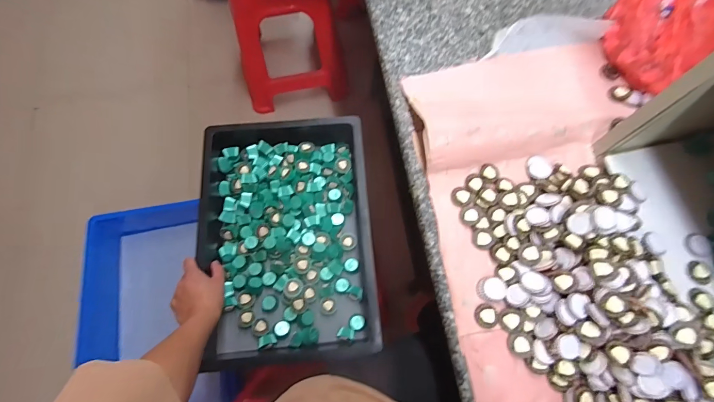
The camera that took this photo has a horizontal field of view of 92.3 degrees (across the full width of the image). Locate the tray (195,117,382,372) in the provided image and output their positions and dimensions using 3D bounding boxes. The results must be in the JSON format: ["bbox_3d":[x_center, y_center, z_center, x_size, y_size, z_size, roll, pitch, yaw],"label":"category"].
[{"bbox_3d":[-0.133,0.059,0.664,0.306,0.090,0.457,-4,69,-4],"label":"tray"}]

